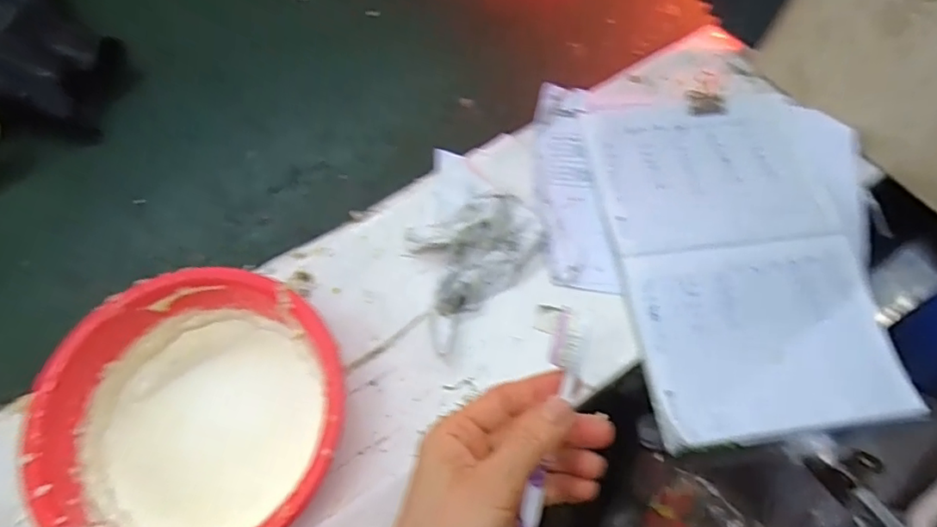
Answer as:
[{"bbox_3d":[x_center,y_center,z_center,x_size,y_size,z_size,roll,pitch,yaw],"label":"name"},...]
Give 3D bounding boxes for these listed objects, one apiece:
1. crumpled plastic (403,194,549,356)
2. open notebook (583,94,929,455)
[{"bbox_3d":[-0.005,-0.010,0.474,0.093,0.032,0.136,36,69,18],"label":"crumpled plastic"},{"bbox_3d":[0.243,-0.014,0.492,0.228,0.017,0.311,-6,64,-2],"label":"open notebook"}]

